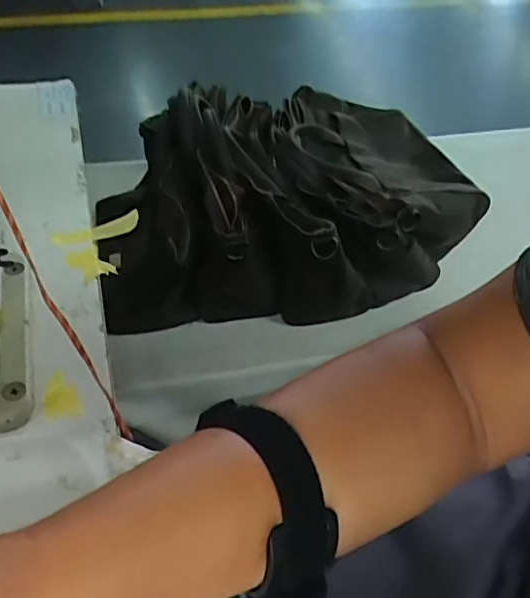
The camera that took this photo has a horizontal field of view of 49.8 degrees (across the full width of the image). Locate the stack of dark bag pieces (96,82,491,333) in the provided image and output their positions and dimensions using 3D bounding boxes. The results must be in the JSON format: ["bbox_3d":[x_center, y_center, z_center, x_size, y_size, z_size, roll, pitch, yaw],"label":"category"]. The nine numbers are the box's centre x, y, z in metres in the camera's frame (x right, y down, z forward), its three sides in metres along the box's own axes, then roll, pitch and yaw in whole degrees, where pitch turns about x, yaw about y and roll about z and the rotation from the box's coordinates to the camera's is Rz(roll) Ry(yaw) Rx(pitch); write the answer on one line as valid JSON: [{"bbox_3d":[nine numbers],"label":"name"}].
[{"bbox_3d":[0.031,-0.128,0.720,0.474,0.207,0.297,-7,50,-13],"label":"stack of dark bag pieces"}]

